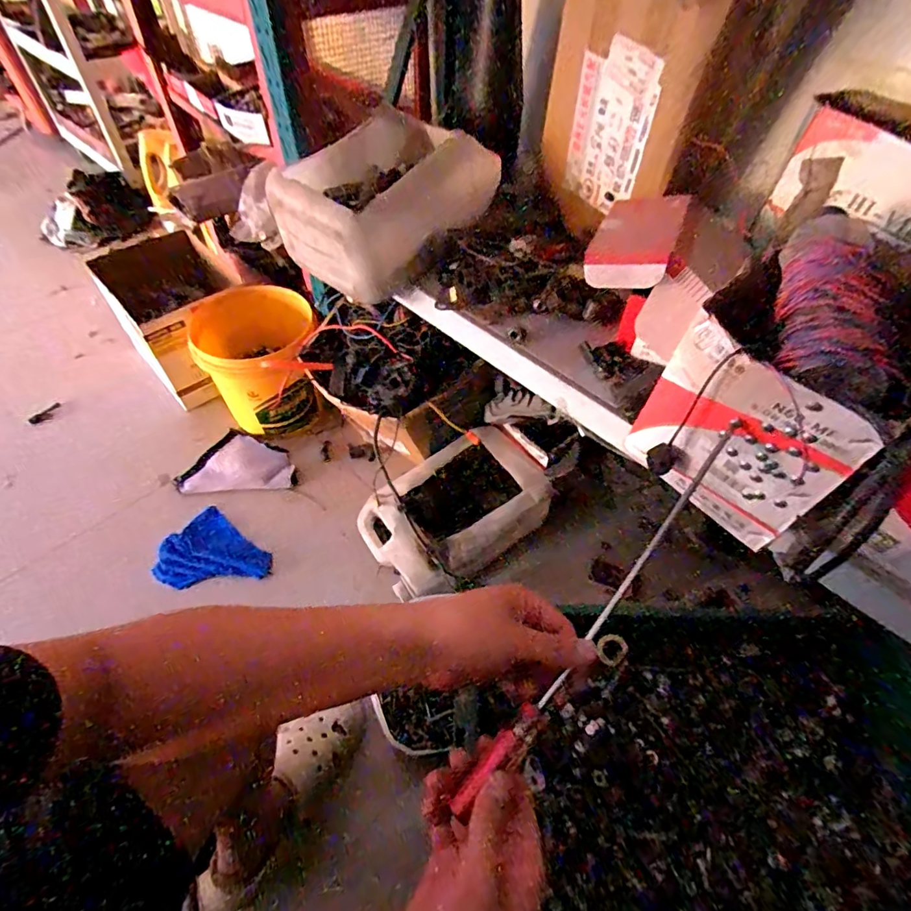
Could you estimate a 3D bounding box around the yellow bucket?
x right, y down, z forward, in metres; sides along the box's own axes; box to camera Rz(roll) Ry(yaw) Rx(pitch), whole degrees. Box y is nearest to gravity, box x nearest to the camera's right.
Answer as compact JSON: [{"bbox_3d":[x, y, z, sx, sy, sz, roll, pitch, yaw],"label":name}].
[{"bbox_3d":[-0.443,-0.197,1.099,0.262,0.259,0.232,-5,53,-6],"label":"yellow bucket"}]

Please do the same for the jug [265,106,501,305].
[{"bbox_3d":[-0.107,-0.407,0.798,0.331,0.184,0.221,-32,60,-23],"label":"jug"}]

